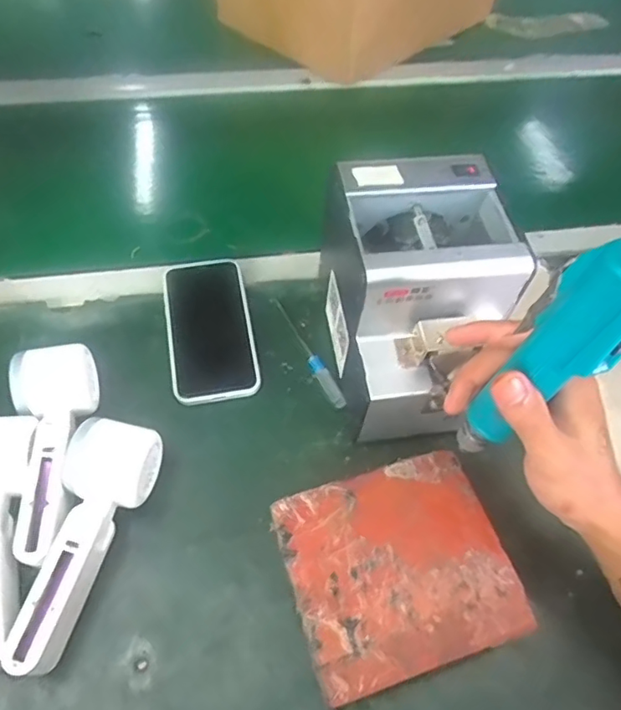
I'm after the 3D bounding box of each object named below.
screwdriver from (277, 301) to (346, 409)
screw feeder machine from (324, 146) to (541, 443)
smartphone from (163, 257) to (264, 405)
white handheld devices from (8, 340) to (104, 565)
[{"bbox_3d":[-0.003,-0.001,0.505,0.012,0.007,0.121,-25,62,-19],"label":"screwdriver"},{"bbox_3d":[0.090,-0.046,0.455,0.133,0.143,0.169,-10,58,-10],"label":"screw feeder machine"},{"bbox_3d":[-0.091,-0.025,0.506,0.075,0.014,0.144,-9,58,-9],"label":"smartphone"},{"bbox_3d":[-0.187,0.069,0.416,0.055,0.049,0.158,-11,58,-11],"label":"white handheld devices"}]

